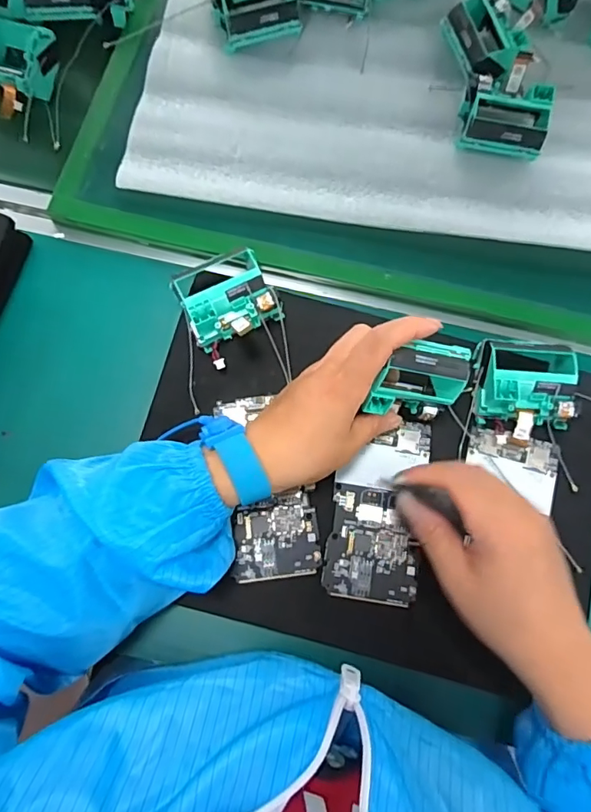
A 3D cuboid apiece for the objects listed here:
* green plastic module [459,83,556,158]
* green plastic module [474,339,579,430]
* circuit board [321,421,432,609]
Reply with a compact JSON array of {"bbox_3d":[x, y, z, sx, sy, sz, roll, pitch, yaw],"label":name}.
[{"bbox_3d":[0.174,-0.235,0.418,0.067,0.038,0.058,9,73,0],"label":"green plastic module"},{"bbox_3d":[0.170,-0.017,0.371,0.067,0.038,0.058,4,73,-1],"label":"green plastic module"},{"bbox_3d":[0.060,0.073,0.360,0.064,0.005,0.127,10,73,1],"label":"circuit board"}]

